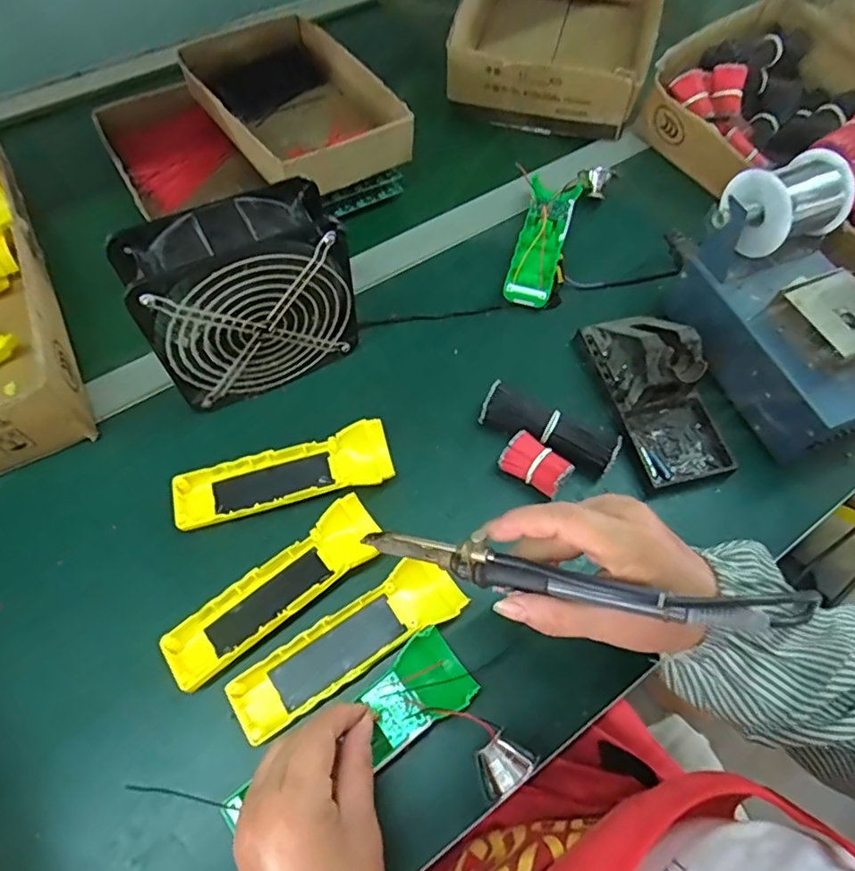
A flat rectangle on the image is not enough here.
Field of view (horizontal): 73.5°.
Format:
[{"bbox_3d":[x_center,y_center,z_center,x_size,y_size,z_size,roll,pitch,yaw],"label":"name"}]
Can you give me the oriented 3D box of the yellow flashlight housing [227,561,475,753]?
[{"bbox_3d":[-0.053,0.138,0.384,0.160,0.016,0.045,-29,66,-15],"label":"yellow flashlight housing"}]

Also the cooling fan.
[{"bbox_3d":[-0.132,-0.102,0.425,0.145,0.139,0.057,-25,65,-13],"label":"cooling fan"}]

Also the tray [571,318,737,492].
[{"bbox_3d":[0.188,-0.043,0.463,0.073,0.064,0.159,-19,64,-11],"label":"tray"}]

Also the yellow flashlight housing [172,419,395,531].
[{"bbox_3d":[-0.108,0.030,0.435,0.161,0.021,0.047,-13,63,-8],"label":"yellow flashlight housing"}]

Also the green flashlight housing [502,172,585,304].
[{"bbox_3d":[0.115,-0.194,0.560,0.053,0.030,0.170,14,63,6],"label":"green flashlight housing"}]

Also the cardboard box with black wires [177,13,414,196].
[{"bbox_3d":[-0.130,-0.323,0.573,0.154,0.061,0.210,-32,67,-17],"label":"cardboard box with black wires"}]

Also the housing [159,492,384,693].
[{"bbox_3d":[-0.102,0.107,0.399,0.161,0.025,0.046,-37,69,-18],"label":"housing"}]

